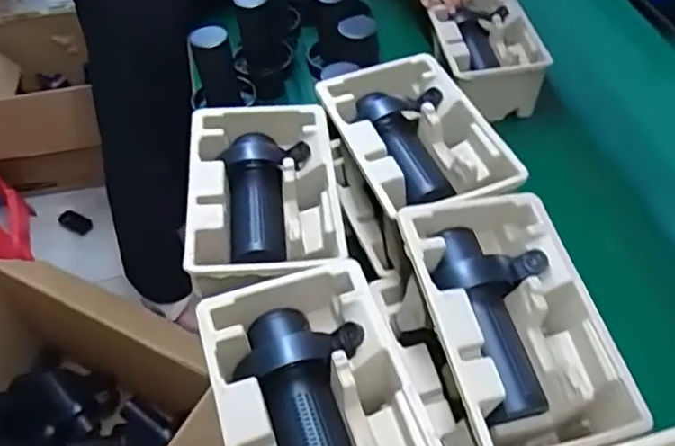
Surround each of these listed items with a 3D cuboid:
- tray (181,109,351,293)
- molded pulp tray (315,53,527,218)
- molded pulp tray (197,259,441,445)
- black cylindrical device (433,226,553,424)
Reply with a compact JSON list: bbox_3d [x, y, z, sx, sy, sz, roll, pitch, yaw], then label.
[{"bbox_3d":[-0.072,-0.022,0.628,0.143,0.071,0.238,-8,49,-1],"label":"tray"},{"bbox_3d":[0.082,-0.084,0.661,0.150,0.056,0.228,-20,50,-11],"label":"molded pulp tray"},{"bbox_3d":[-0.014,0.141,0.475,0.140,0.054,0.220,-16,50,-8],"label":"molded pulp tray"},{"bbox_3d":[0.140,0.077,0.528,0.103,0.070,0.170,-13,71,-6],"label":"black cylindrical device"}]

